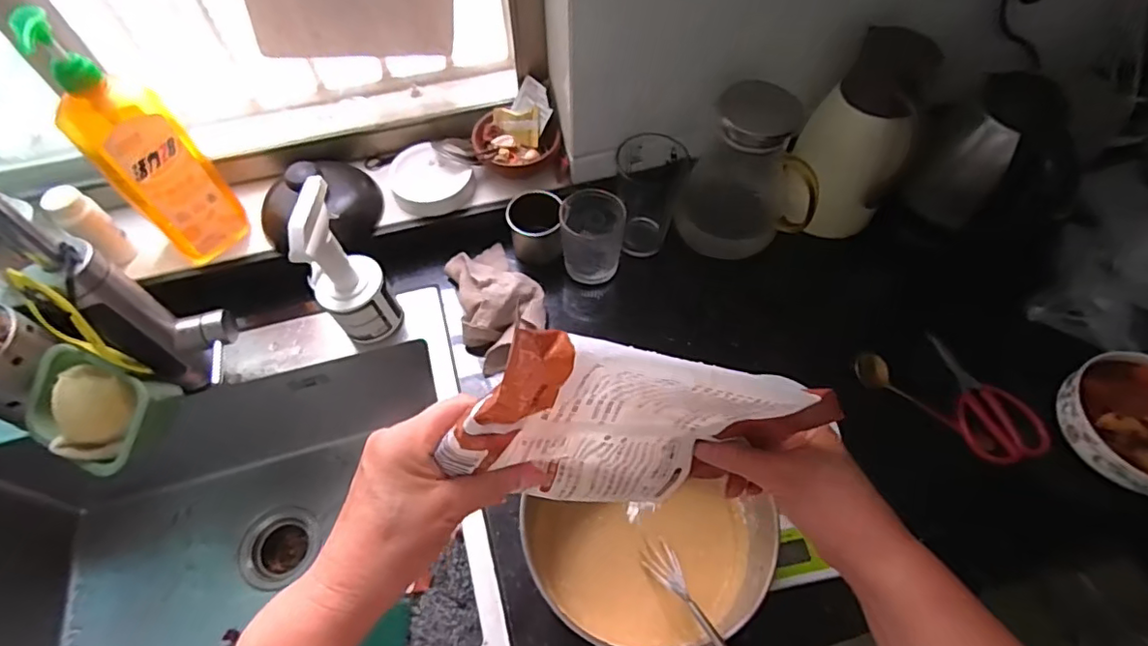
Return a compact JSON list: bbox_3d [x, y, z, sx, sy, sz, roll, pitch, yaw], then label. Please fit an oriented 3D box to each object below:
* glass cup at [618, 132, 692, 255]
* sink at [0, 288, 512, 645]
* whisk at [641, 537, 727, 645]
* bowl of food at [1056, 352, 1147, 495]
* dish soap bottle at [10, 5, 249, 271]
[{"bbox_3d":[0.093,-0.159,0.715,0.078,0.157,0.068,10,59,6],"label":"glass cup"},{"bbox_3d":[-0.402,0.270,0.668,0.601,0.232,0.422,-15,60,-8],"label":"sink"},{"bbox_3d":[0.092,0.225,0.456,0.025,0.161,0.024,-18,99,-10],"label":"whisk"},{"bbox_3d":[0.611,0.109,0.598,0.162,0.055,0.144,10,59,6],"label":"bowl of food"},{"bbox_3d":[-0.455,-0.184,0.595,0.070,0.274,0.086,38,66,21],"label":"dish soap bottle"}]

